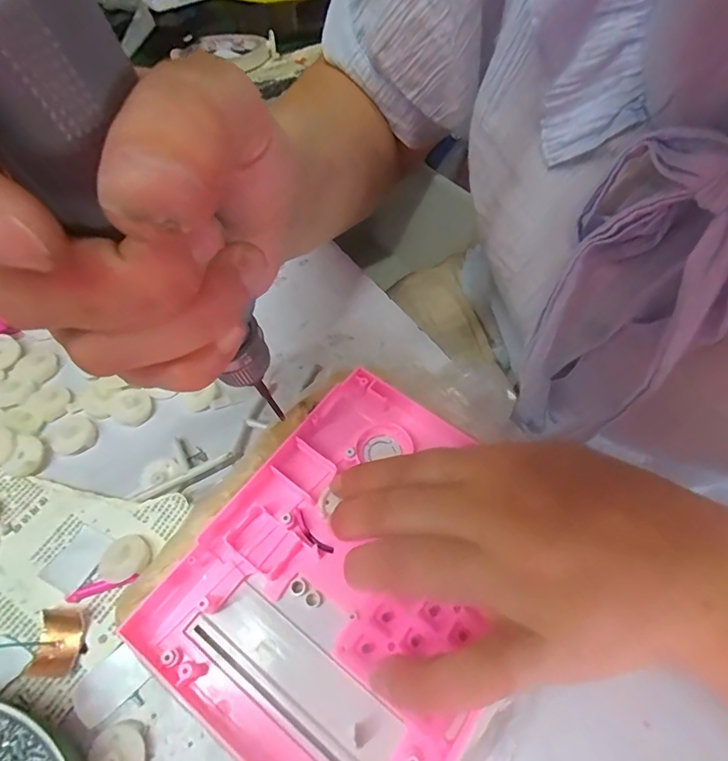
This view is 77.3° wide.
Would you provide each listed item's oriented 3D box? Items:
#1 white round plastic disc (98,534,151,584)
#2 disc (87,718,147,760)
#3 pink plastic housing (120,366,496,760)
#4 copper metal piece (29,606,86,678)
[{"bbox_3d":[-0.121,0.089,0.229,0.024,0.006,0.021,-25,64,-17],"label":"white round plastic disc"},{"bbox_3d":[-0.105,0.160,0.193,0.021,0.009,0.024,-8,60,-9],"label":"disc"},{"bbox_3d":[0.001,0.084,0.208,0.133,0.024,0.168,32,61,18],"label":"pink plastic housing"},{"bbox_3d":[-0.143,0.121,0.212,0.020,0.007,0.028,-3,59,-6],"label":"copper metal piece"}]

